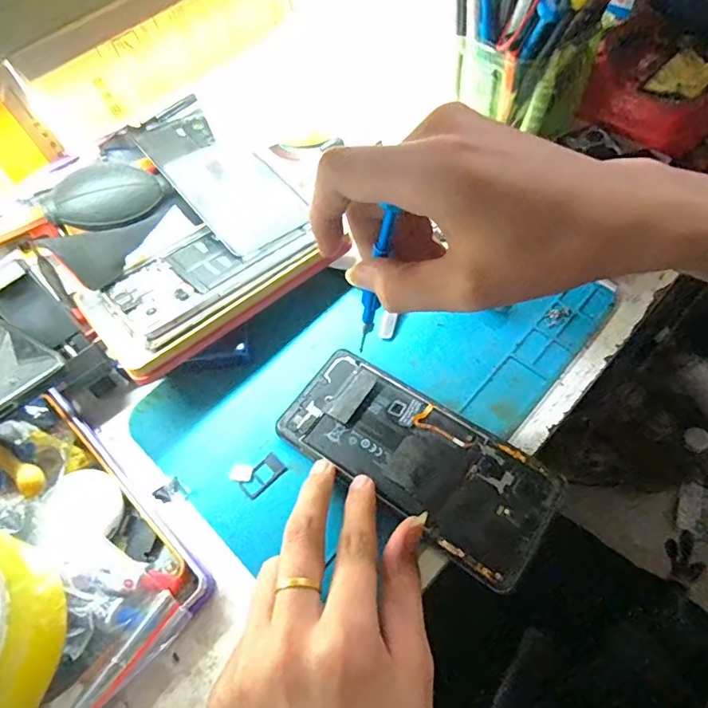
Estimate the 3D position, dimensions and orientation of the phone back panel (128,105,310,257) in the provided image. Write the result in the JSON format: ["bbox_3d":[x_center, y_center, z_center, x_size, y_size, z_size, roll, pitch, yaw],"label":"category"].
[{"bbox_3d":[-0.104,-0.140,0.386,0.069,0.010,0.158,-36,62,-15],"label":"phone back panel"}]

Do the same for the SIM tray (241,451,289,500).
[{"bbox_3d":[-0.055,0.074,0.300,0.015,0.004,0.028,38,69,24],"label":"SIM tray"}]

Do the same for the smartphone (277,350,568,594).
[{"bbox_3d":[0.036,0.058,0.291,0.158,0.005,0.072,31,68,22],"label":"smartphone"}]

